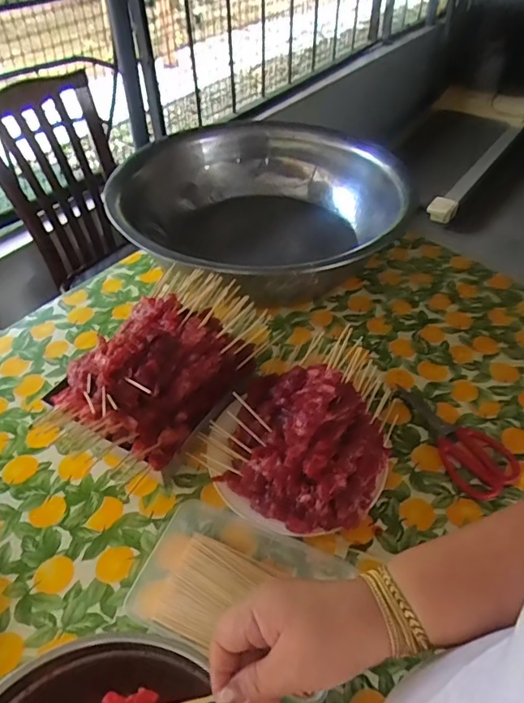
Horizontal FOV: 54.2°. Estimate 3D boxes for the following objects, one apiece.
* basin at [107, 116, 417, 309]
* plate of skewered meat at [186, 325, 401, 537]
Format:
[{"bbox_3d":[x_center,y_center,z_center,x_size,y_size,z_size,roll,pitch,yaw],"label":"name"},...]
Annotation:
[{"bbox_3d":[-0.017,-0.289,1.076,0.555,0.181,0.576,0,45,0],"label":"basin"},{"bbox_3d":[0.083,0.090,0.730,0.242,0.122,0.340,31,53,28],"label":"plate of skewered meat"}]

